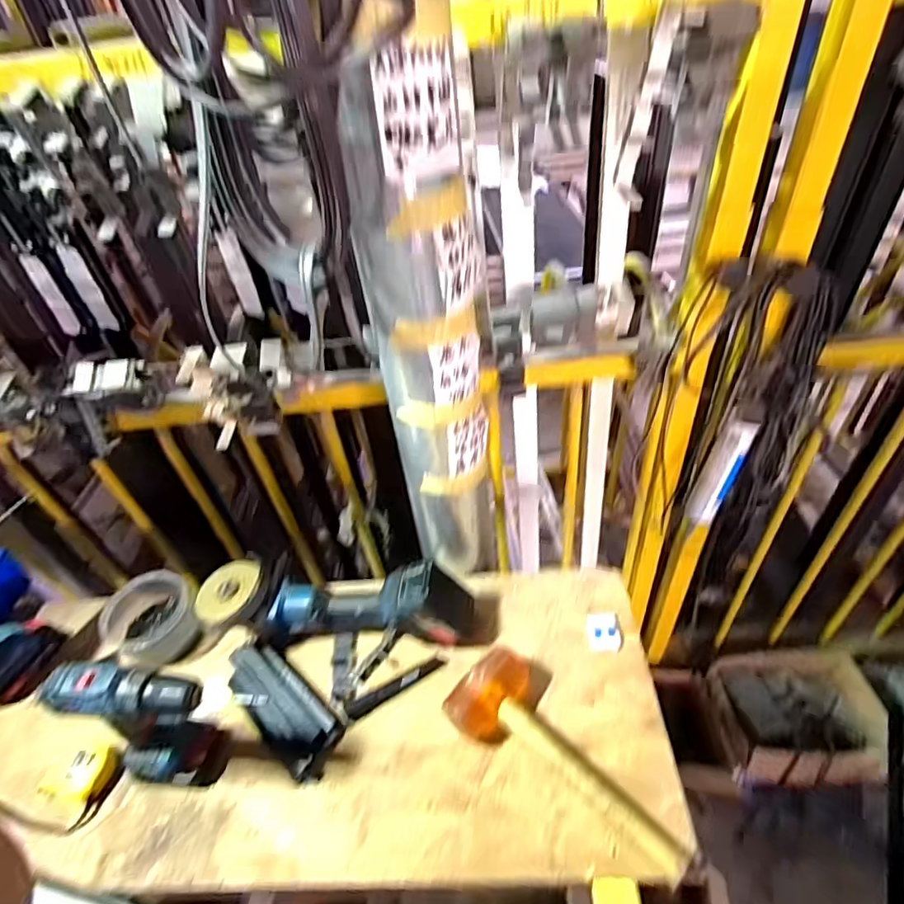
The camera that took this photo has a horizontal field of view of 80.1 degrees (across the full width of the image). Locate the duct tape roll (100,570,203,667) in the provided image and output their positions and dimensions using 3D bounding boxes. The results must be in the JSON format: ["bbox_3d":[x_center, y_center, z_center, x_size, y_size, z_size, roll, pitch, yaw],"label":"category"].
[{"bbox_3d":[-0.460,0.250,0.827,0.165,0.068,0.131,23,50,29],"label":"duct tape roll"}]

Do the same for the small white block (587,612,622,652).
[{"bbox_3d":[0.209,0.245,0.740,0.043,0.010,0.054,1,43,8],"label":"small white block"}]

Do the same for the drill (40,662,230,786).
[{"bbox_3d":[-0.332,0.312,0.615,0.157,0.214,0.066,-3,42,3],"label":"drill"}]

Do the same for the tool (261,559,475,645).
[{"bbox_3d":[-0.116,0.209,0.752,0.288,0.106,0.074,0,42,7],"label":"tool"}]

